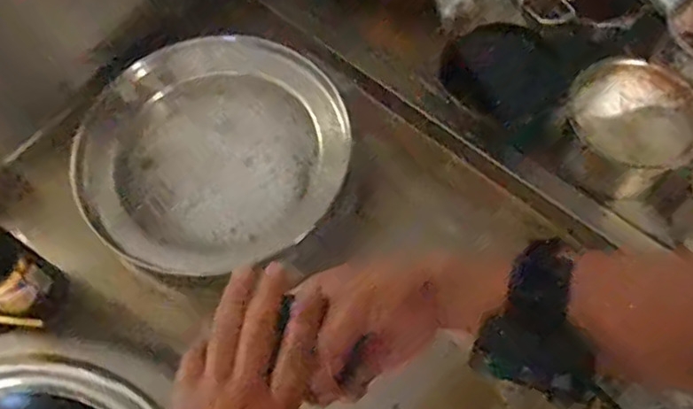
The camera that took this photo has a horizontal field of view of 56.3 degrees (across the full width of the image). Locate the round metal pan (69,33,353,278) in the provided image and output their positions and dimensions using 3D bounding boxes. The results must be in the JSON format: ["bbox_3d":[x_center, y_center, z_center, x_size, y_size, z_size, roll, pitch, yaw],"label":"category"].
[{"bbox_3d":[-0.155,-0.061,0.776,0.302,0.069,0.278,-1,64,2],"label":"round metal pan"}]

